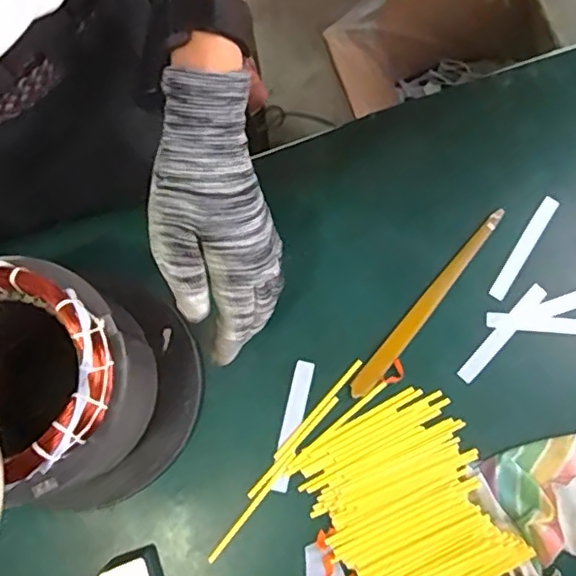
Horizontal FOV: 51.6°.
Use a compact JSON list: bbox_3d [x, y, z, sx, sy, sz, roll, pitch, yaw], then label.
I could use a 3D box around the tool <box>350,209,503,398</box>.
[{"bbox_3d":[0.127,0.013,0.536,0.019,0.009,0.212,41,80,8],"label":"tool"}]

